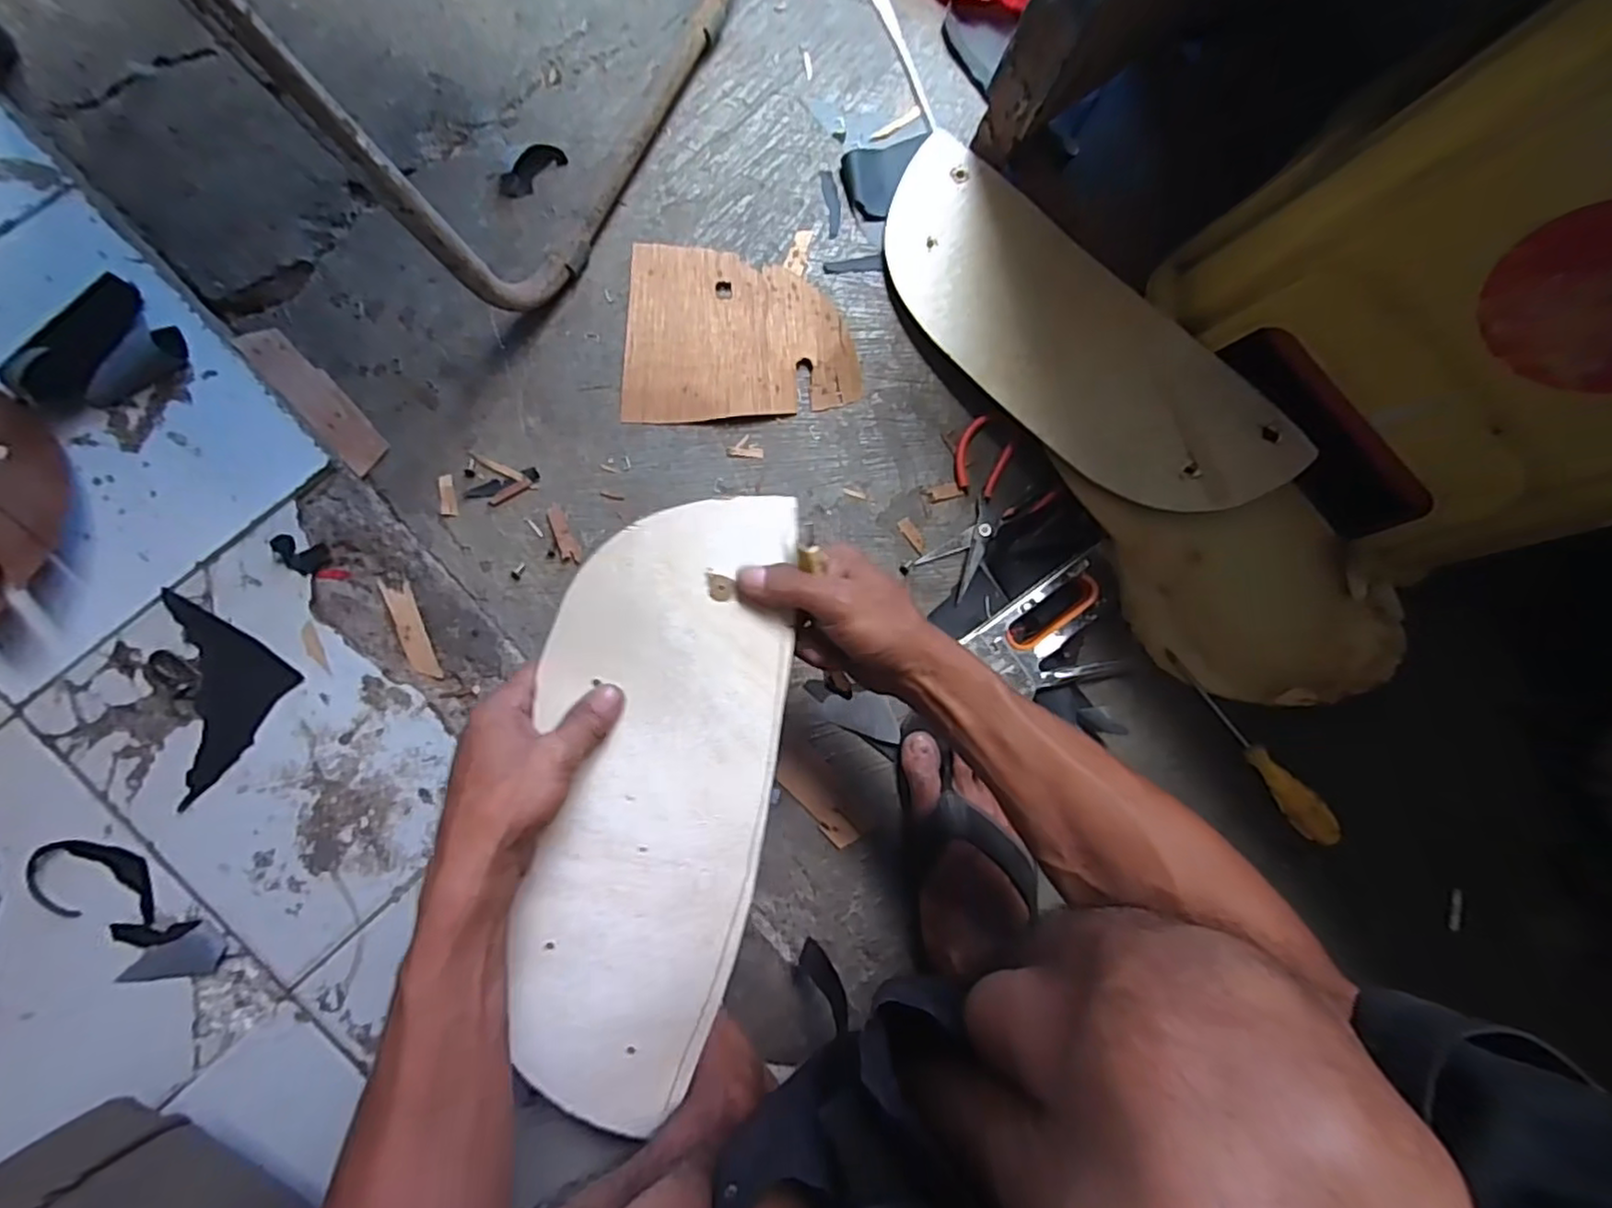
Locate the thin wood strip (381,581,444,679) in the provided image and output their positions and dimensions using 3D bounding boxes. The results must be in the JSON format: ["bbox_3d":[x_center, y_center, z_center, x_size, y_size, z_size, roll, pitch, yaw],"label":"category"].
[{"bbox_3d":[-0.327,0.022,0.566,0.023,0.004,0.085,-21,90,-9],"label":"thin wood strip"}]

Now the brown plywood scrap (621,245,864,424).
[{"bbox_3d":[-0.055,-0.236,0.603,0.200,0.014,0.152,2,86,-8],"label":"brown plywood scrap"}]

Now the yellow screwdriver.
[{"bbox_3d":[0.408,0.127,0.619,0.026,0.037,0.216,-36,92,-8],"label":"yellow screwdriver"}]

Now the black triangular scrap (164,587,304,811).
[{"bbox_3d":[-0.482,0.073,0.533,0.115,0.005,0.124,36,83,-4],"label":"black triangular scrap"}]

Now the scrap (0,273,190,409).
[{"bbox_3d":[-0.545,-0.189,0.529,0.074,0.023,0.110,40,82,-4],"label":"scrap"}]

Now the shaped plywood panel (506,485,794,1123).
[{"bbox_3d":[-0.100,0.138,0.430,0.140,0.011,0.410,10,97,-7],"label":"shaped plywood panel"}]

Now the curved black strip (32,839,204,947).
[{"bbox_3d":[-0.524,0.223,0.516,0.121,0.009,0.059,34,83,-5],"label":"curved black strip"}]

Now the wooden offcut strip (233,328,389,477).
[{"bbox_3d":[-0.407,-0.171,0.567,0.038,0.007,0.140,-41,93,-8],"label":"wooden offcut strip"}]

